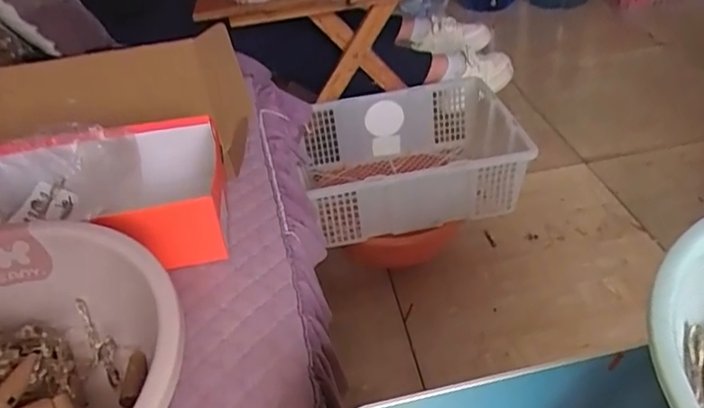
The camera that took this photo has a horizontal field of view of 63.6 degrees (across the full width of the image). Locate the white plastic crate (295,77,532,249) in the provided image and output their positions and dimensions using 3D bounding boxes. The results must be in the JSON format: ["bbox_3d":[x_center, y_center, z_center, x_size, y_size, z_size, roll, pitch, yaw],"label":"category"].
[{"bbox_3d":[0.121,-0.086,1.219,0.434,0.180,0.314,-8,38,0],"label":"white plastic crate"}]

